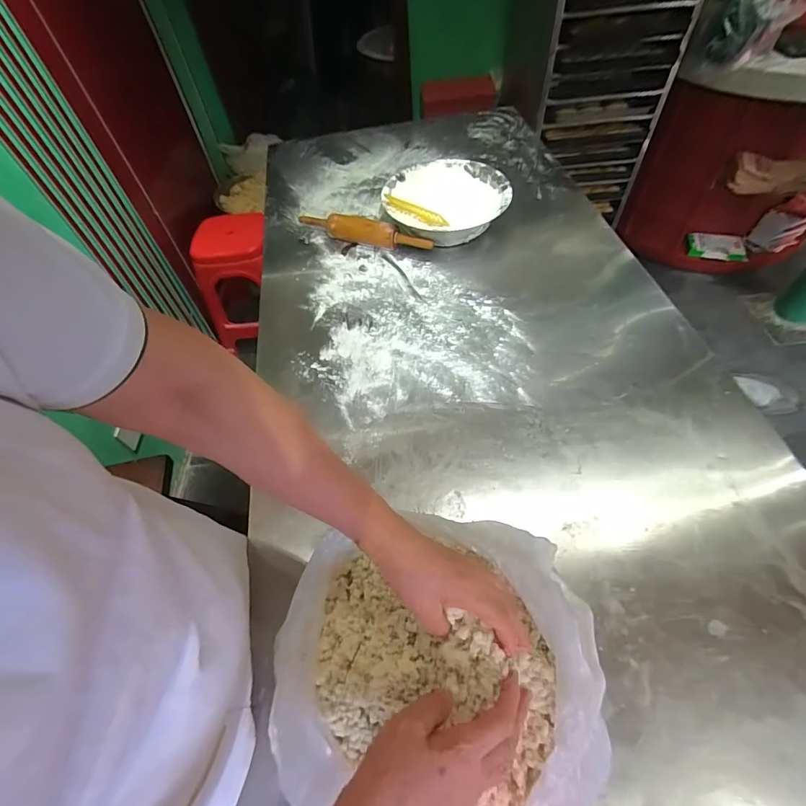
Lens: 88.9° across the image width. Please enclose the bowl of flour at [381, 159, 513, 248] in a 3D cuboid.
[{"bbox_3d":[0.095,-0.460,0.952,0.269,0.095,0.270,-2,55,4],"label":"bowl of flour"}]

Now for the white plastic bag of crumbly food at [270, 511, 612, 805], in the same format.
[{"bbox_3d":[0.028,0.261,0.385,0.285,0.152,0.266,-3,55,3],"label":"white plastic bag of crumbly food"}]

